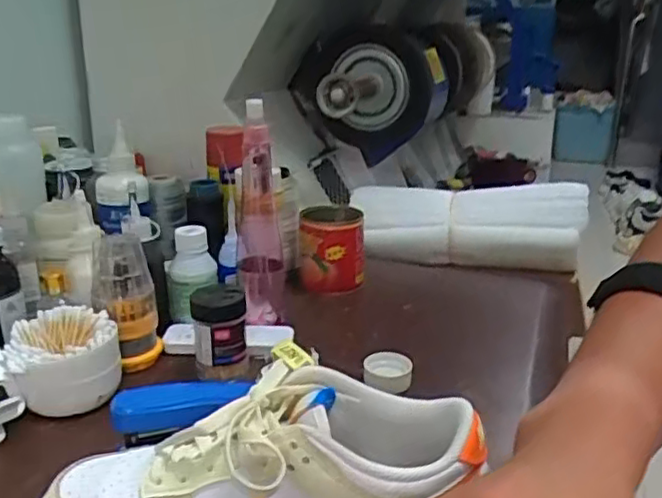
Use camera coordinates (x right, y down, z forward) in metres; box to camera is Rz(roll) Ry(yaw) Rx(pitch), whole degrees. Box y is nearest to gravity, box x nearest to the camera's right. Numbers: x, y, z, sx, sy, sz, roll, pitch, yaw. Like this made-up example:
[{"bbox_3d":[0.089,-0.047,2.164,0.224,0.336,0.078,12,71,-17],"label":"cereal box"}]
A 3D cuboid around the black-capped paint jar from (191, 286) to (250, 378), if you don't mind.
[{"bbox_3d":[-0.094,0.071,0.549,0.045,0.078,0.037,-5,20,-14],"label":"black-capped paint jar"}]

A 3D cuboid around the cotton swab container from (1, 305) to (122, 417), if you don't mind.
[{"bbox_3d":[-0.209,0.089,0.512,0.083,0.065,0.069,-7,21,-21],"label":"cotton swab container"}]

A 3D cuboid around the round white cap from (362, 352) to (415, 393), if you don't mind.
[{"bbox_3d":[0.047,0.105,0.546,0.039,0.020,0.040,0,20,0],"label":"round white cap"}]

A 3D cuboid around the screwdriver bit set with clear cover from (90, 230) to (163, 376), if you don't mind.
[{"bbox_3d":[-0.175,0.046,0.557,0.055,0.113,0.043,-7,21,-21],"label":"screwdriver bit set with clear cover"}]

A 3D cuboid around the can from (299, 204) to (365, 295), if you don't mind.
[{"bbox_3d":[0.002,-0.001,0.745,0.076,0.078,0.084,1,20,3],"label":"can"}]

